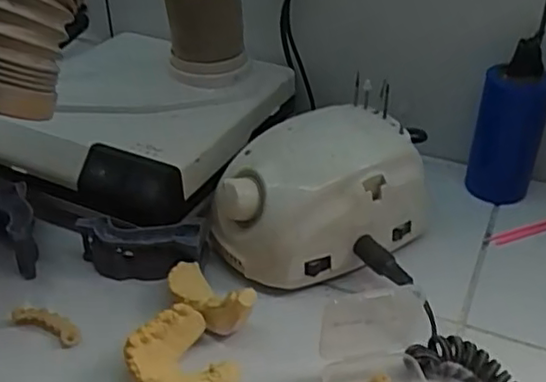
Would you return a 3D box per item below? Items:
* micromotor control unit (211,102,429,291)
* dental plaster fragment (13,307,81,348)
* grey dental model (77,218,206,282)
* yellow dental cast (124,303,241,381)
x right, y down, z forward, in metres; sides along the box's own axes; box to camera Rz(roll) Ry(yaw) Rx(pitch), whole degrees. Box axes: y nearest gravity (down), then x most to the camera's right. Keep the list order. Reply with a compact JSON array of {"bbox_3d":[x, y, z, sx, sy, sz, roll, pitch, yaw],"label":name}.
[{"bbox_3d":[0.030,0.001,0.456,0.144,0.077,0.093,-21,40,-26],"label":"micromotor control unit"},{"bbox_3d":[-0.142,0.084,0.405,0.050,0.010,0.014,16,38,21],"label":"dental plaster fragment"},{"bbox_3d":[-0.092,0.042,0.445,0.086,0.037,0.029,1,35,2],"label":"grey dental model"},{"bbox_3d":[-0.052,0.097,0.357,0.050,0.029,0.059,-21,40,-27],"label":"yellow dental cast"}]

